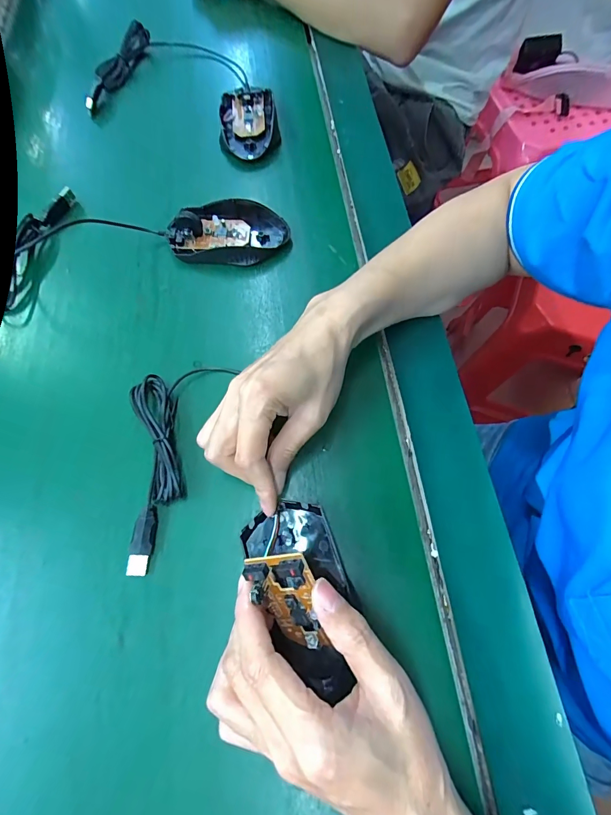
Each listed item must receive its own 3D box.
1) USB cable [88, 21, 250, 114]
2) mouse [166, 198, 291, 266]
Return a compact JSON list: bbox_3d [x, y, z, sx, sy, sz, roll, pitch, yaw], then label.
[{"bbox_3d":[-0.177,-0.435,0.459,0.199,0.031,0.131,-15,68,-4],"label":"USB cable"},{"bbox_3d":[-0.076,-0.167,0.350,0.111,0.025,0.065,8,69,4],"label":"mouse"}]

